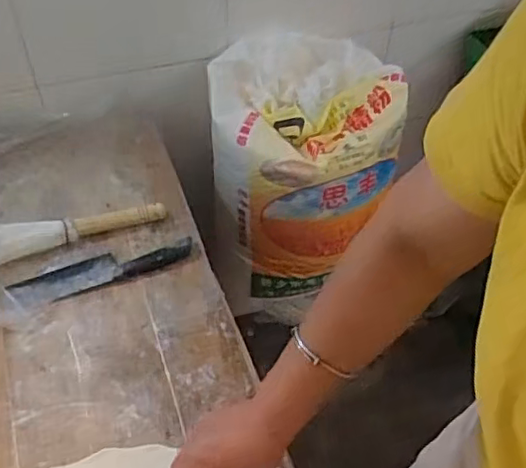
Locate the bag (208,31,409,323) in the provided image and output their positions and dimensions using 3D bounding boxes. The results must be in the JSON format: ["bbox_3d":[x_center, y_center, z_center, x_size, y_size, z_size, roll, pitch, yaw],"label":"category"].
[{"bbox_3d":[0.084,-0.100,1.216,0.354,0.460,0.301,-26,56,-21],"label":"bag"}]

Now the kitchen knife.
[{"bbox_3d":[-0.219,0.049,0.852,0.244,0.018,0.051,-15,50,-13],"label":"kitchen knife"}]

